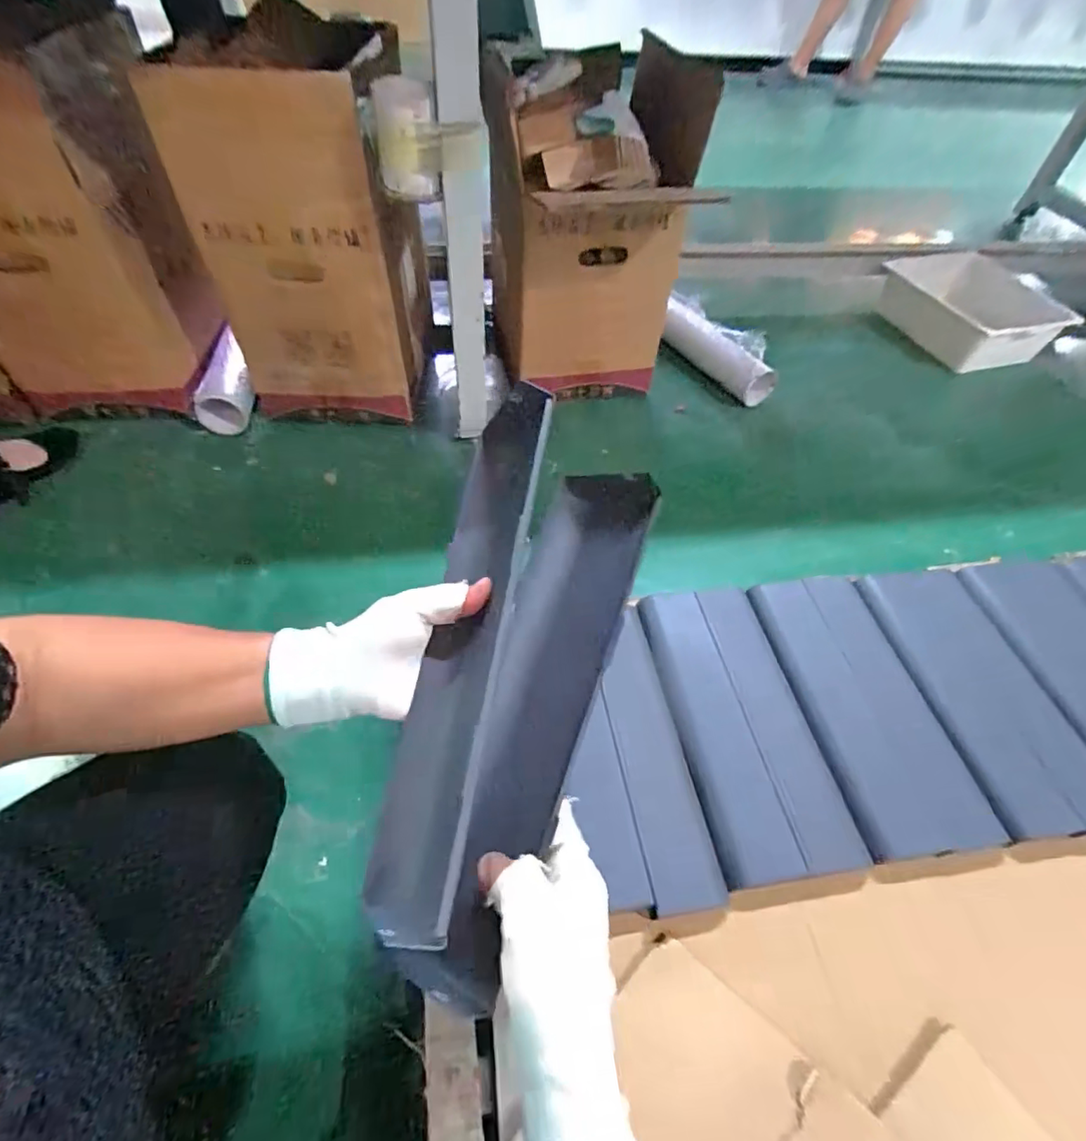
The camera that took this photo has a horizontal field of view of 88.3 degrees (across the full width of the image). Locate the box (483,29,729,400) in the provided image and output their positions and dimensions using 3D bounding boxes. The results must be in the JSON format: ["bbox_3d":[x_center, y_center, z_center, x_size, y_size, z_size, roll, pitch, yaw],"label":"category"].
[{"bbox_3d":[0.068,-0.649,1.091,0.339,0.493,0.370,-5,55,-7],"label":"box"}]

